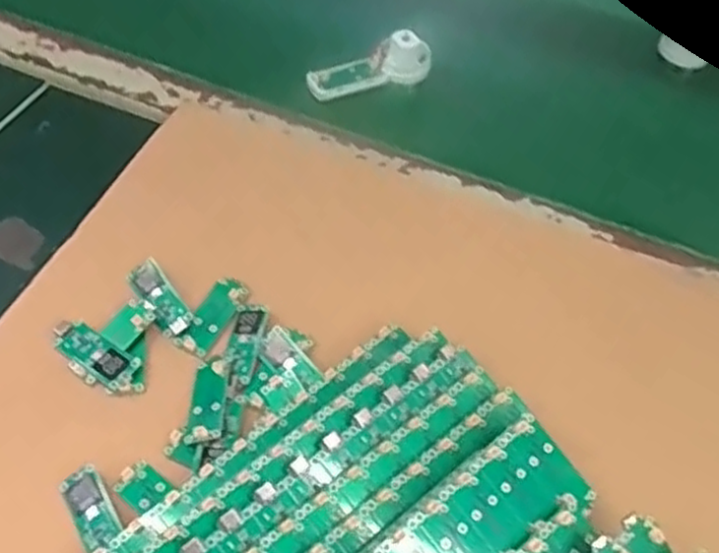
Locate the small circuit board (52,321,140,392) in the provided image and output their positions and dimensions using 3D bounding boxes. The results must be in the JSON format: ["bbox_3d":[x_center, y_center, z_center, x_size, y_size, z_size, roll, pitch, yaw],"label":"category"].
[{"bbox_3d":[-0.140,0.041,0.384,0.048,0.007,0.022,30,57,16],"label":"small circuit board"}]

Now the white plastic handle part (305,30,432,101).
[{"bbox_3d":[0.007,-0.157,0.535,0.095,0.028,0.024,-16,57,-15],"label":"white plastic handle part"}]

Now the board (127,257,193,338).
[{"bbox_3d":[-0.111,0.012,0.406,0.018,0.007,0.049,-28,61,-22],"label":"board"}]

